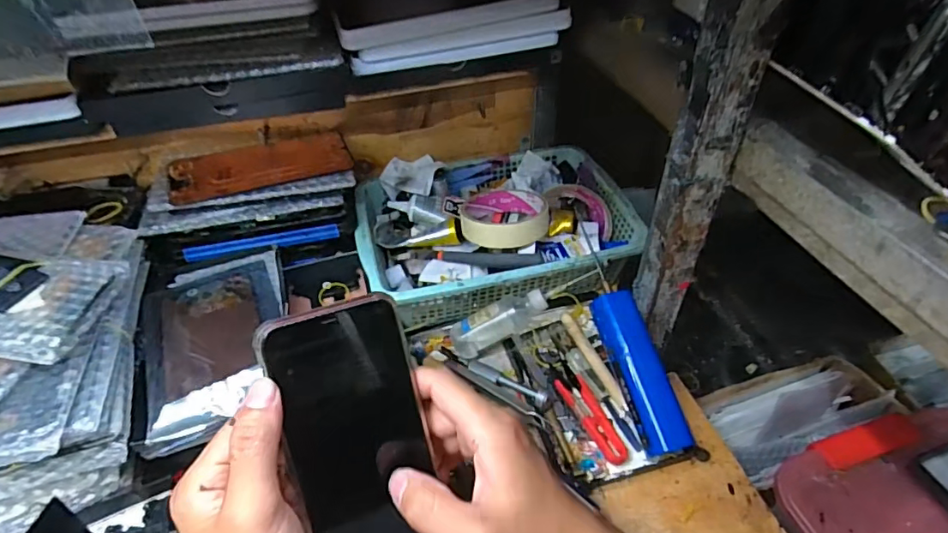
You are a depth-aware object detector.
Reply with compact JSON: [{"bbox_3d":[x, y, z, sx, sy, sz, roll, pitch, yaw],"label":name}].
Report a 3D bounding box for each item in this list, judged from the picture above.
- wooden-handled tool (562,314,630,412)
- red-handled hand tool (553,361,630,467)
[{"bbox_3d":[0.107,0.083,0.462,0.011,0.015,0.101,-17,46,-15],"label":"wooden-handled tool"},{"bbox_3d":[0.096,0.120,0.433,0.025,0.007,0.093,-19,46,-16],"label":"red-handled hand tool"}]

